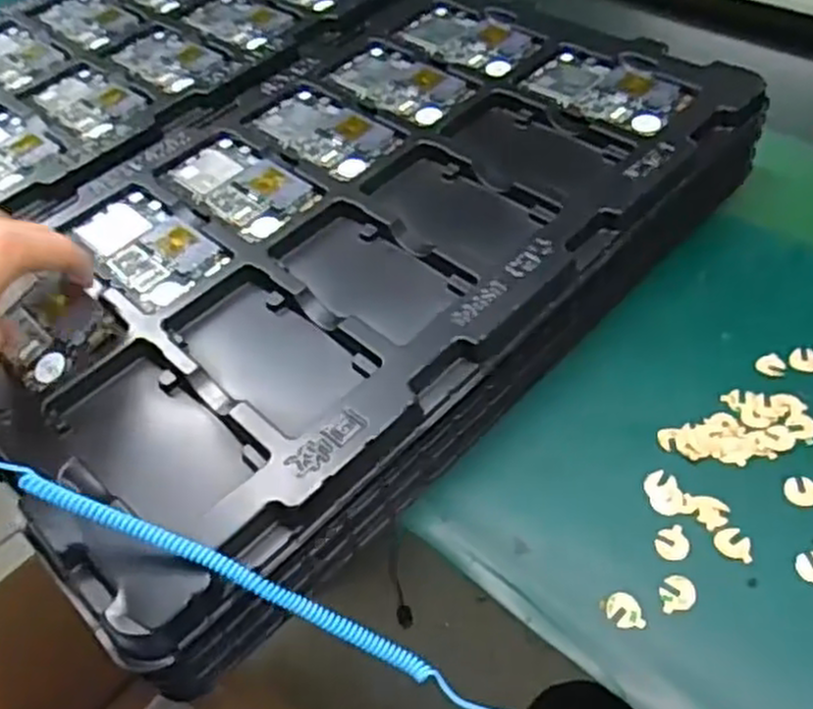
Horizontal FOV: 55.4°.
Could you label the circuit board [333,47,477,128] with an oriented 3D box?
[{"bbox_3d":[-0.005,-0.218,0.629,0.116,0.008,0.058,34,60,31],"label":"circuit board"}]

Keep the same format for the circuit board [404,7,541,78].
[{"bbox_3d":[0.053,-0.269,0.660,0.118,0.009,0.061,34,59,30],"label":"circuit board"}]

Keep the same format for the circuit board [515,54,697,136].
[{"bbox_3d":[0.151,-0.201,0.591,0.064,0.012,0.118,-35,54,-23],"label":"circuit board"}]

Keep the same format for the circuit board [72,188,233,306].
[{"bbox_3d":[-0.177,-0.074,0.532,0.125,0.006,0.063,34,59,30],"label":"circuit board"}]

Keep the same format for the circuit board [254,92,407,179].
[{"bbox_3d":[-0.062,-0.172,0.596,0.119,0.006,0.060,34,59,30],"label":"circuit board"}]

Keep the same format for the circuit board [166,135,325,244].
[{"bbox_3d":[-0.118,-0.121,0.563,0.062,0.007,0.122,-37,55,-25],"label":"circuit board"}]

